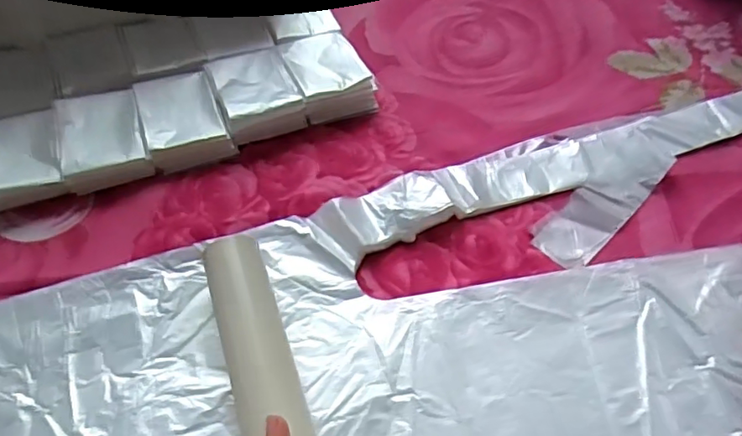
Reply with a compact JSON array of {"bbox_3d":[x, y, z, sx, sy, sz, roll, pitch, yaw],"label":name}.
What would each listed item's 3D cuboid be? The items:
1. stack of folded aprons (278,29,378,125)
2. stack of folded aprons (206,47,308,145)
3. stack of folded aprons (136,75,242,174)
[{"bbox_3d":[-0.038,-0.129,0.520,0.064,0.034,0.085,-18,56,-13],"label":"stack of folded aprons"},{"bbox_3d":[-0.101,-0.107,0.498,0.066,0.035,0.083,-20,57,-14],"label":"stack of folded aprons"},{"bbox_3d":[-0.158,-0.083,0.478,0.061,0.021,0.085,-22,57,-15],"label":"stack of folded aprons"}]

